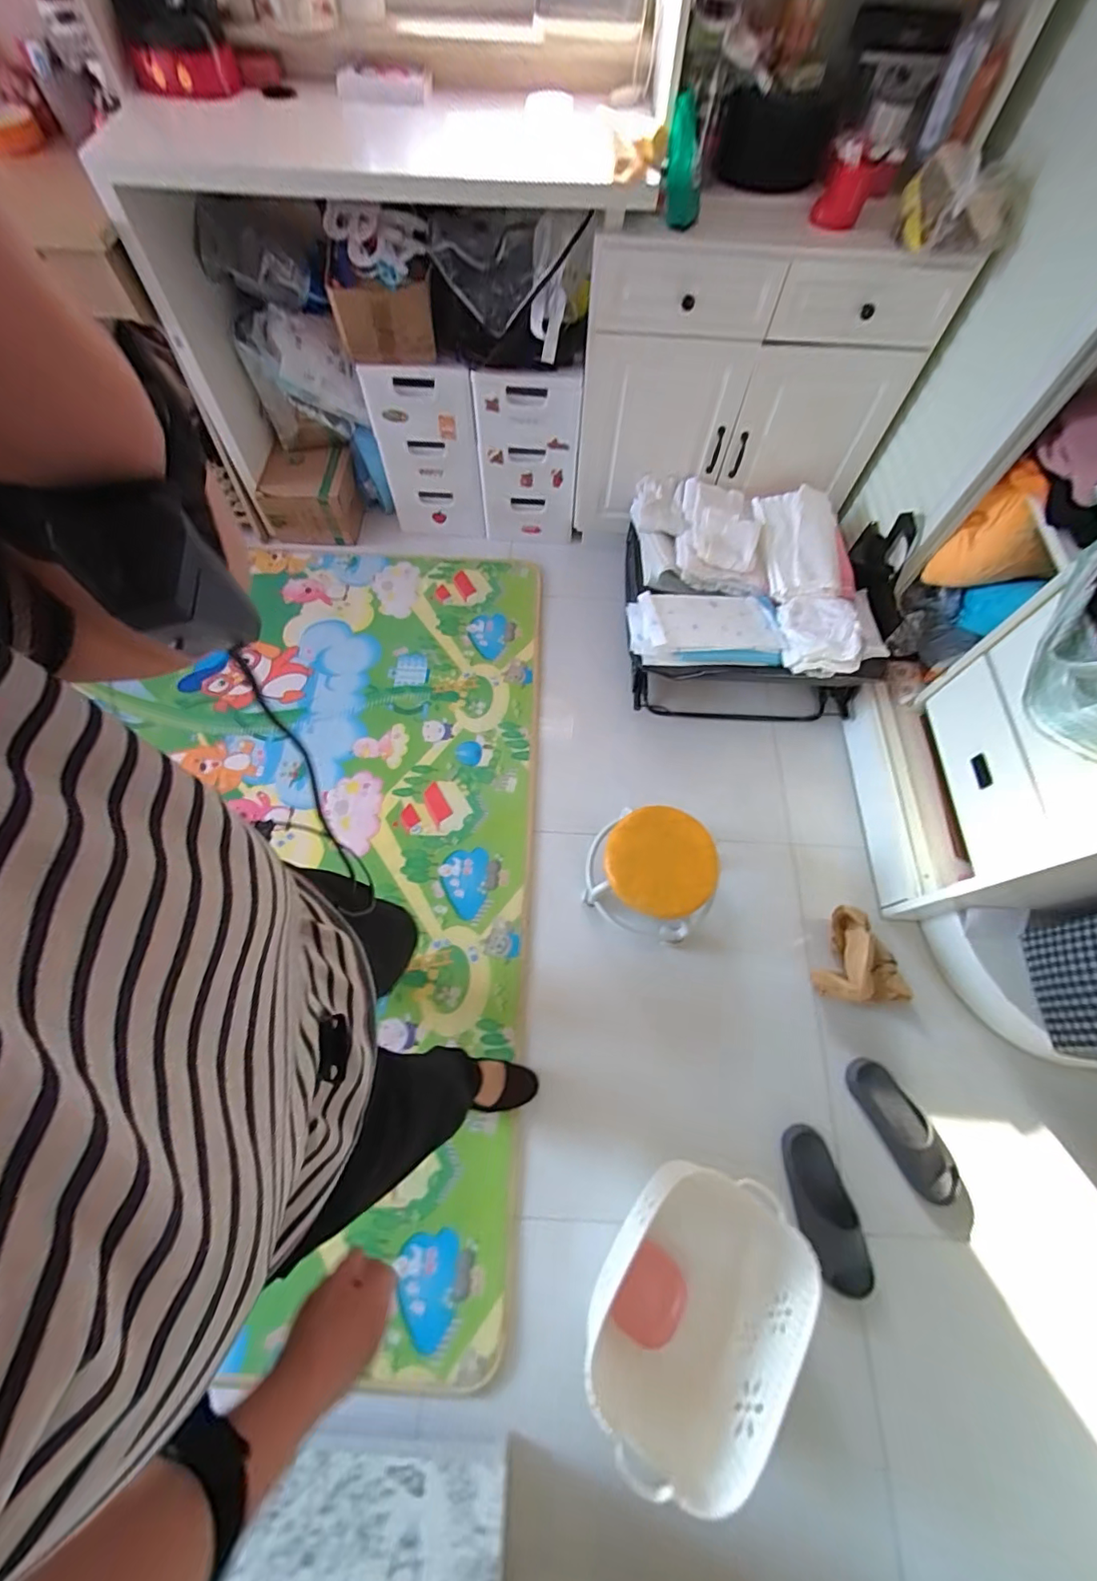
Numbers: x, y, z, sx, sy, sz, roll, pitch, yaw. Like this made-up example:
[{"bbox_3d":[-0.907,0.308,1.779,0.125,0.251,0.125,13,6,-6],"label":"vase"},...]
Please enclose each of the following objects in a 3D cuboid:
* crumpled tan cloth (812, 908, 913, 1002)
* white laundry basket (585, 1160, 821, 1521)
[{"bbox_3d":[0.712,0.383,1.163,0.217,0.092,0.199,21,67,7],"label":"crumpled tan cloth"},{"bbox_3d":[0.231,0.861,0.880,0.282,0.203,0.407,33,69,12],"label":"white laundry basket"}]

